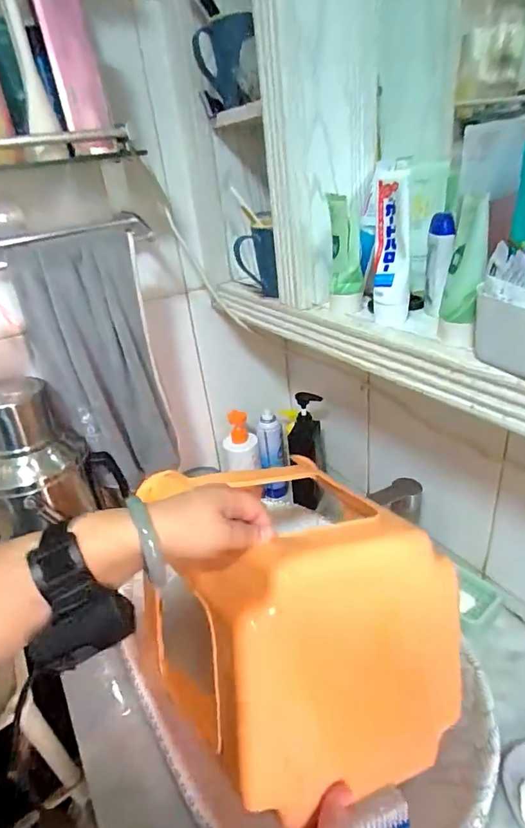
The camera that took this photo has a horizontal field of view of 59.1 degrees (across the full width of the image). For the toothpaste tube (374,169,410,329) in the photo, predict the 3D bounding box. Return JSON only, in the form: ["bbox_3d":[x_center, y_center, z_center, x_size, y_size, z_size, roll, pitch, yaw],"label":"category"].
[{"bbox_3d":[0.139,-0.176,0.499,0.031,0.151,0.049,-2,30,2],"label":"toothpaste tube"}]

